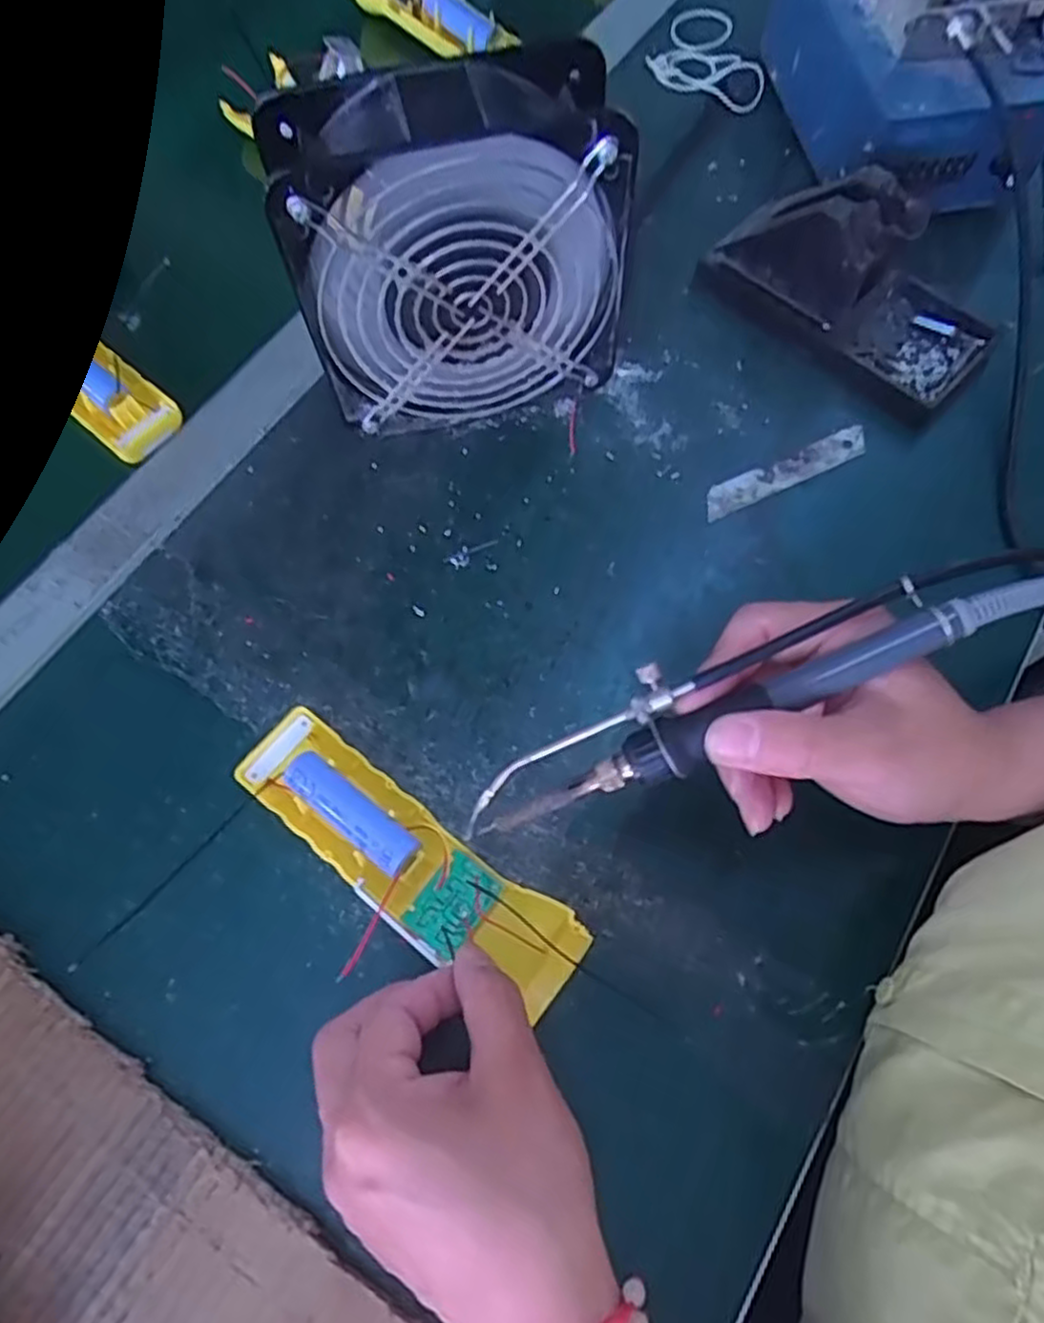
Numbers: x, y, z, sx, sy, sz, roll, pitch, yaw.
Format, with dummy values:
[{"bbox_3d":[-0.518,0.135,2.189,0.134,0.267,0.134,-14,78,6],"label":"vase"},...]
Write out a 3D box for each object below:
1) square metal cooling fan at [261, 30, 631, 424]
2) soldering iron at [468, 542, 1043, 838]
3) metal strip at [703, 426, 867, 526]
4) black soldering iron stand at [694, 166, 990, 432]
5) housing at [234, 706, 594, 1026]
[{"bbox_3d":[-0.028,-0.182,0.350,0.148,0.150,0.062,-8,67,-1],"label":"square metal cooling fan"},{"bbox_3d":[0.085,0.006,0.252,0.233,0.019,0.032,-25,67,9],"label":"soldering iron"},{"bbox_3d":[0.140,-0.100,0.394,0.097,0.004,0.018,-25,81,-7],"label":"metal strip"},{"bbox_3d":[0.185,-0.213,0.402,0.079,0.071,0.155,-43,71,-14],"label":"black soldering iron stand"},{"bbox_3d":[-0.050,0.078,0.304,0.162,0.024,0.044,33,71,17],"label":"housing"}]

